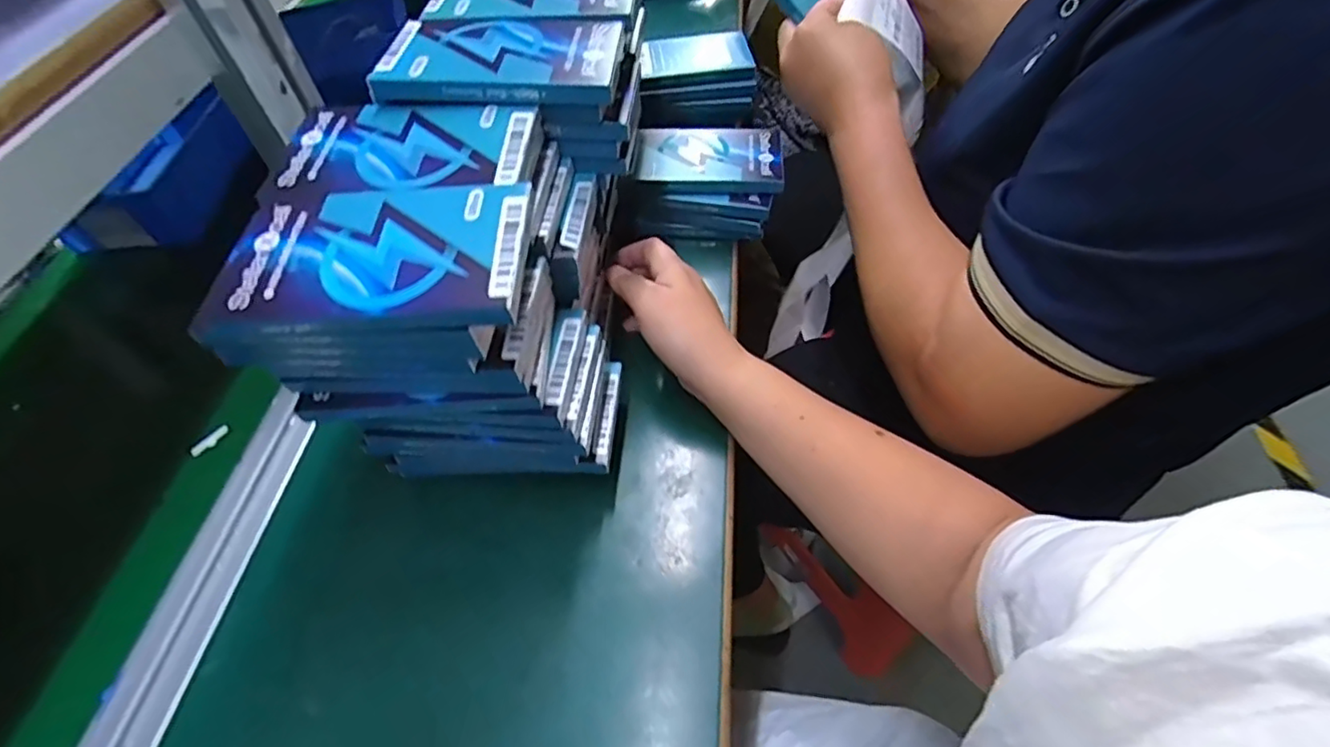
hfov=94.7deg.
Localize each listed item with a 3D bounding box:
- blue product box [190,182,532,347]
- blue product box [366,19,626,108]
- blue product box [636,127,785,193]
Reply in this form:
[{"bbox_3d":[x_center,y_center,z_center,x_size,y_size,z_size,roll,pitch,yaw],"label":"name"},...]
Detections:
[{"bbox_3d":[-0.134,-0.049,0.281,0.143,0.021,0.079,-3,54,3],"label":"blue product box"},{"bbox_3d":[-0.093,-0.182,0.355,0.131,0.020,0.074,0,54,5],"label":"blue product box"},{"bbox_3d":[0.037,-0.184,0.519,0.121,0.012,0.075,1,54,6],"label":"blue product box"}]

